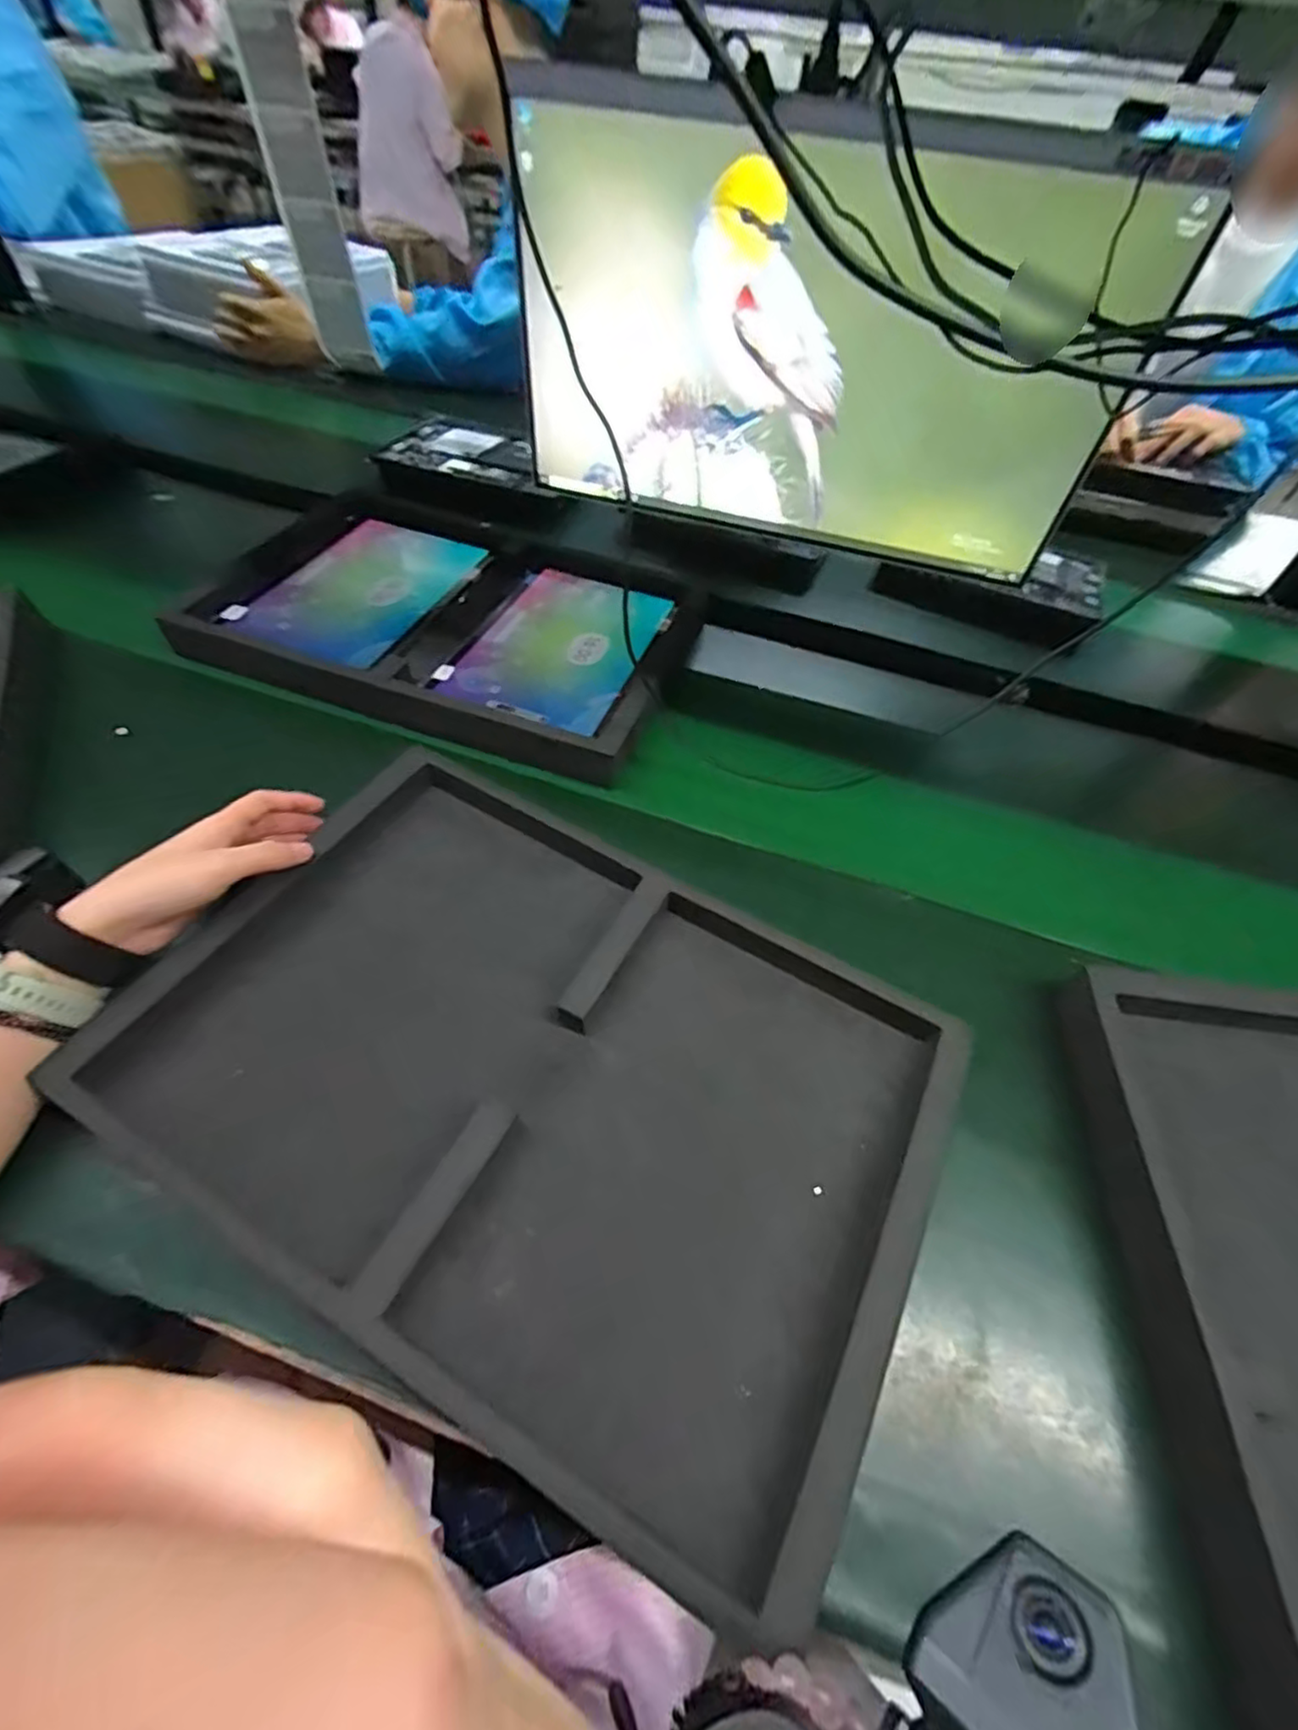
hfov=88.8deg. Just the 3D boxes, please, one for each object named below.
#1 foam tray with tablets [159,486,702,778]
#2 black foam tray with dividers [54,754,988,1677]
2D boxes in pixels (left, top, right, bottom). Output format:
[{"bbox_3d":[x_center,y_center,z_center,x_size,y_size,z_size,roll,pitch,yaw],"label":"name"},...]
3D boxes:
[{"bbox_3d":[-0.185,-0.247,0.633,0.424,0.053,0.282,17,52,7],"label":"foam tray with tablets"},{"bbox_3d":[-0.060,0.116,0.382,0.417,0.039,0.292,26,60,16],"label":"black foam tray with dividers"}]

